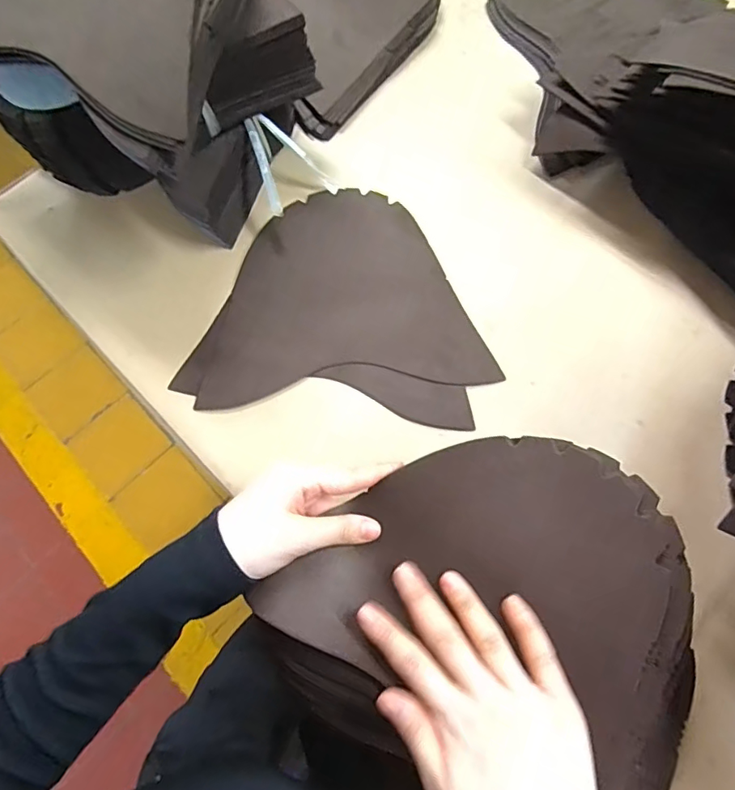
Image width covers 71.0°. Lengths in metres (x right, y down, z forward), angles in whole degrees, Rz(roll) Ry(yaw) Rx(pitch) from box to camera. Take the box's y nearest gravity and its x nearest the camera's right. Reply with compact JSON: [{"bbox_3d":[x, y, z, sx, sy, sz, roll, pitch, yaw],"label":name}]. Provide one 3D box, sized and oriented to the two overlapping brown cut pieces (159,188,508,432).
[{"bbox_3d":[-0.021,-0.091,0.485,0.261,0.004,0.233,4,69,4],"label":"two overlapping brown cut pieces"}]

